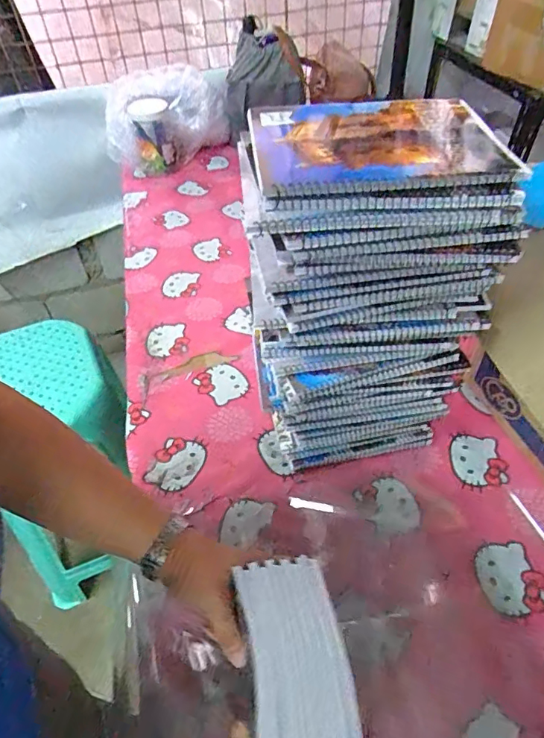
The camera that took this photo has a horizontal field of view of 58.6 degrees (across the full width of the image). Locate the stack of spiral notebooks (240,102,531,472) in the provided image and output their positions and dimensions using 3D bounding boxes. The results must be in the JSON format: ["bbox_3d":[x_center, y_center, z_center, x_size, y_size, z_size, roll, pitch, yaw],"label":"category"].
[{"bbox_3d":[0.094,-0.053,0.552,0.222,0.403,0.171,-10,48,-6],"label":"stack of spiral notebooks"}]

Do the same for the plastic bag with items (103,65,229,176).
[{"bbox_3d":[-0.281,-0.641,1.269,0.303,0.188,0.229,2,49,6],"label":"plastic bag with items"}]

